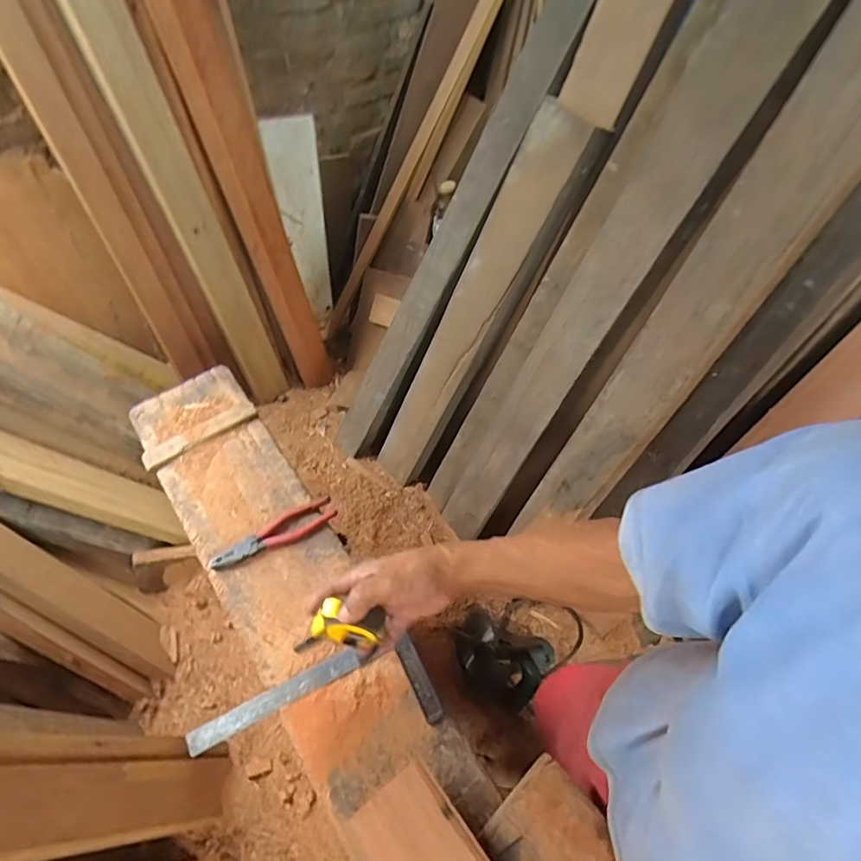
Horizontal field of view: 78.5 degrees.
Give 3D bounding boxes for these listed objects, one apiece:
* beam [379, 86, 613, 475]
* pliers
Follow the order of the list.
[{"bbox_3d":[0.082,-0.221,1.196,0.103,0.971,0.119,-17,58,-41],"label":"beam"},{"bbox_3d":[-0.231,0.157,0.786,0.189,0.024,0.051,-28,64,-21],"label":"pliers"}]

